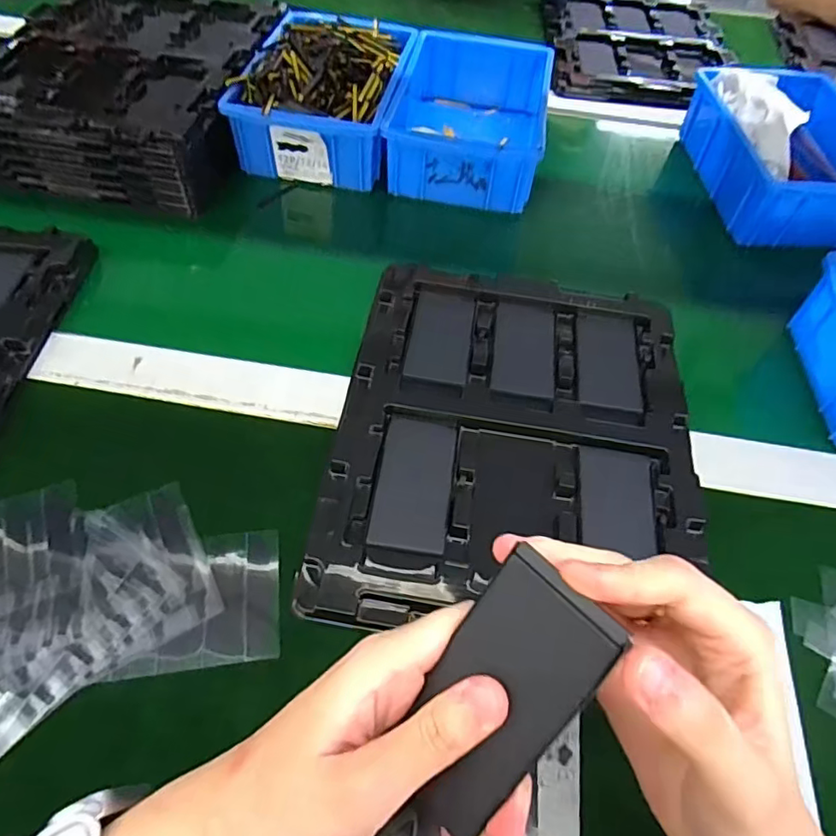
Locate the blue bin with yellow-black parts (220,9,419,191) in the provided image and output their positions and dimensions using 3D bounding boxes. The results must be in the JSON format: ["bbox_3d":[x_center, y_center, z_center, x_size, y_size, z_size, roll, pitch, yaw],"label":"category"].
[{"bbox_3d":[-0.084,-0.308,0.540,0.136,0.071,0.193,10,55,2],"label":"blue bin with yellow-black parts"}]

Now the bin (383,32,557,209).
[{"bbox_3d":[0.051,-0.292,0.549,0.134,0.053,0.206,11,55,3],"label":"bin"}]

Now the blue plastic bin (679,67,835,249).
[{"bbox_3d":[0.348,-0.254,0.538,0.142,0.065,0.204,0,55,-4],"label":"blue plastic bin"}]

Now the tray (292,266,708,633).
[{"bbox_3d":[0.062,0.004,0.372,0.220,0.015,0.271,8,55,1],"label":"tray"}]

